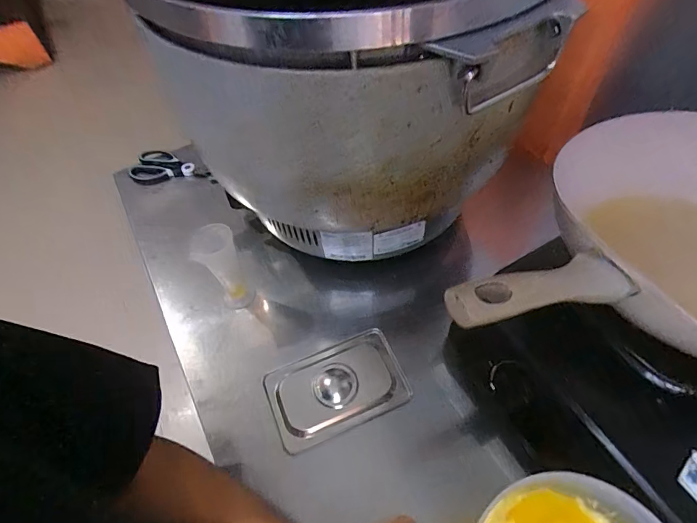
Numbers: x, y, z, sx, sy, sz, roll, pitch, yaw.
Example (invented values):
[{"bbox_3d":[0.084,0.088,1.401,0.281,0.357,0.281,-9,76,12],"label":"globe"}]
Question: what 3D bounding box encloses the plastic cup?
[{"bbox_3d":[-0.171,0.015,0.584,0.054,0.145,0.046,-20,56,-10],"label":"plastic cup"}]

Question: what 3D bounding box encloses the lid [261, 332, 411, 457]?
[{"bbox_3d":[-0.014,0.166,0.549,0.174,0.016,0.108,-21,56,-11],"label":"lid"}]

